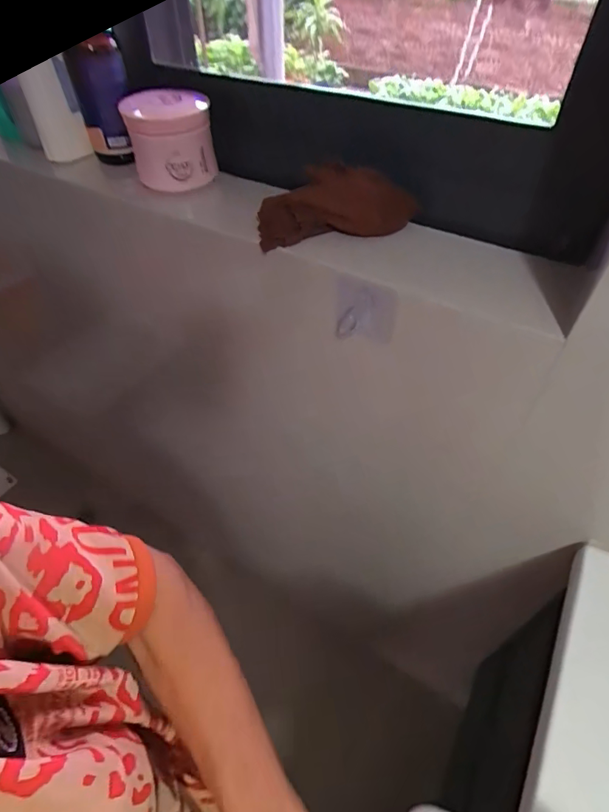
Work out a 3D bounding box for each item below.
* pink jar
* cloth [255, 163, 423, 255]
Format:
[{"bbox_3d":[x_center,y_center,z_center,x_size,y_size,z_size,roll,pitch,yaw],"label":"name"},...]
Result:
[{"bbox_3d":[-0.166,-0.330,0.563,0.102,0.087,0.114,-10,50,-9],"label":"pink jar"},{"bbox_3d":[0.035,-0.220,0.491,0.173,0.057,0.059,-8,49,-7],"label":"cloth"}]

